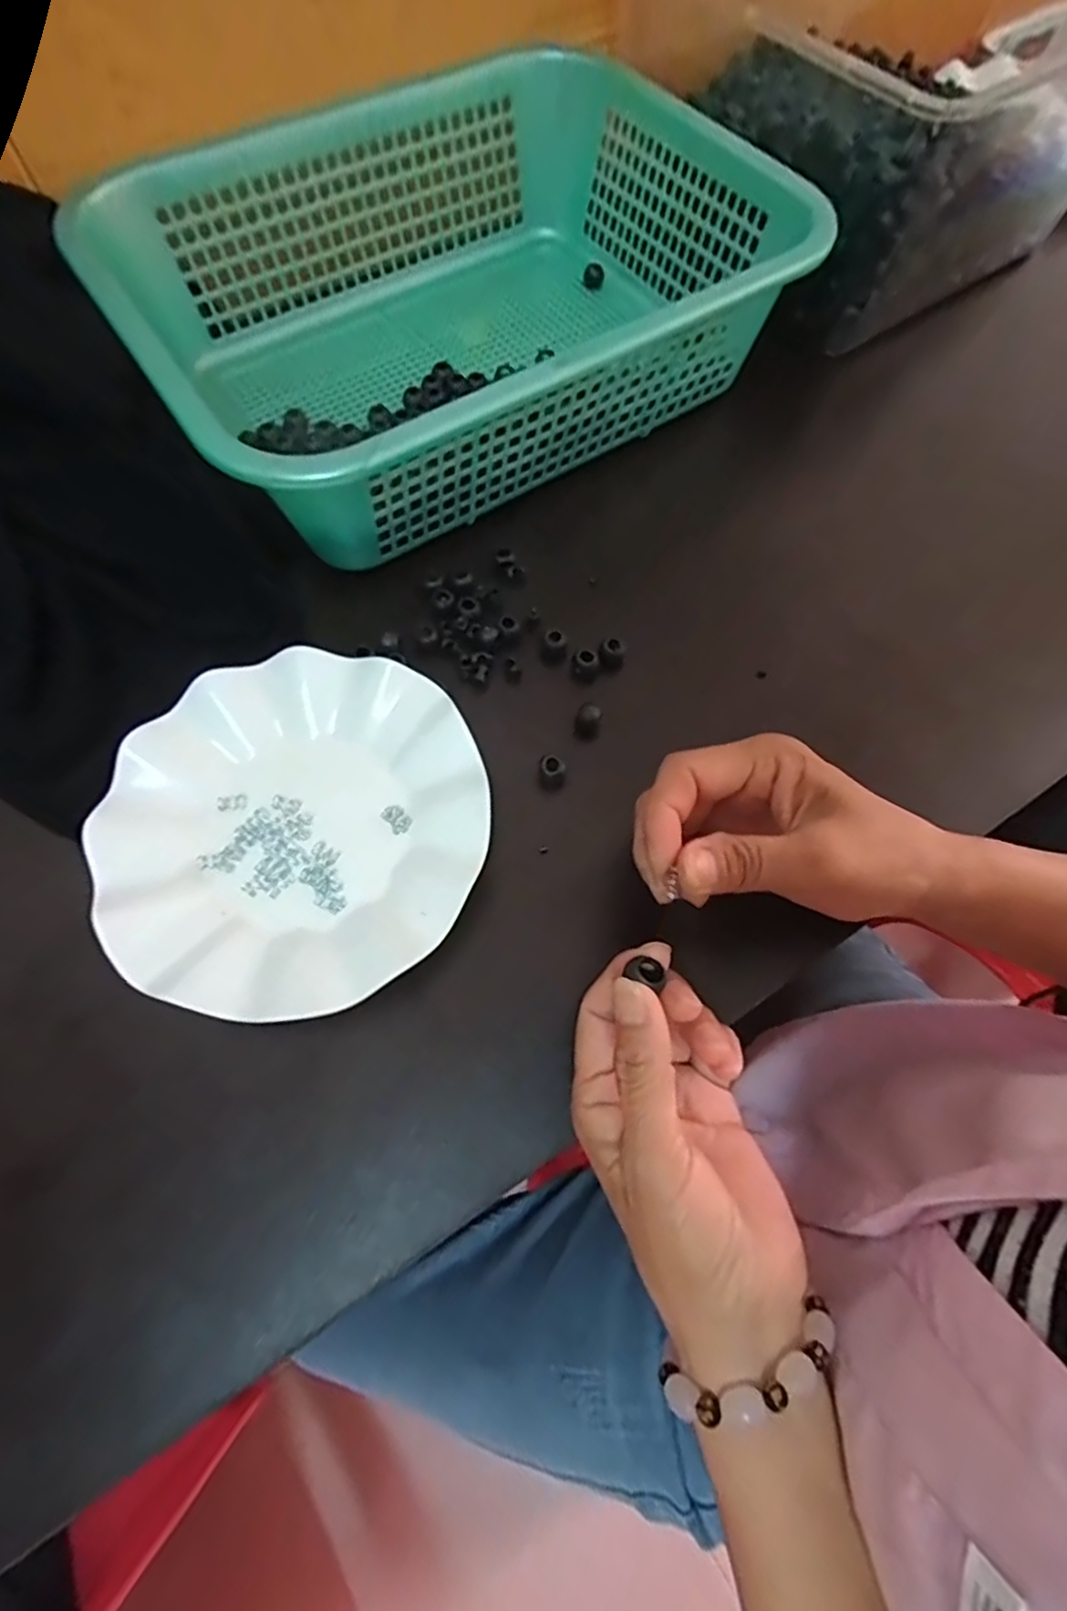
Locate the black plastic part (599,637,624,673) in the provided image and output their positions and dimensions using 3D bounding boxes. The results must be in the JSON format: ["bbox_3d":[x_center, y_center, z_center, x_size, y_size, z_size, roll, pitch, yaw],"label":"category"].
[{"bbox_3d":[0.045,-0.086,0.368,0.013,0.014,0.014,1,66,3],"label":"black plastic part"}]

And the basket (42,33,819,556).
[{"bbox_3d":[-0.046,-0.316,0.405,0.375,0.106,0.284,-33,68,-11],"label":"basket"}]

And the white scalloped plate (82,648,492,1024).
[{"bbox_3d":[-0.115,0.009,0.320,0.179,0.032,0.181,-1,66,2],"label":"white scalloped plate"}]

